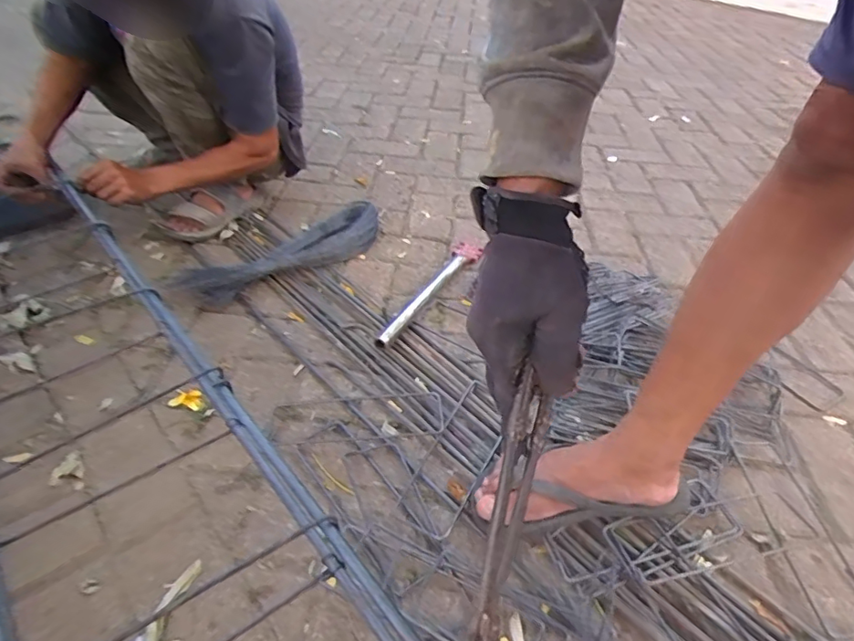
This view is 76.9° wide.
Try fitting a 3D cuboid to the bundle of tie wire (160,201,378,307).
[{"bbox_3d":[-0.261,-0.131,1.030,0.458,0.074,0.115,-30,53,-34],"label":"bundle of tie wire"}]

